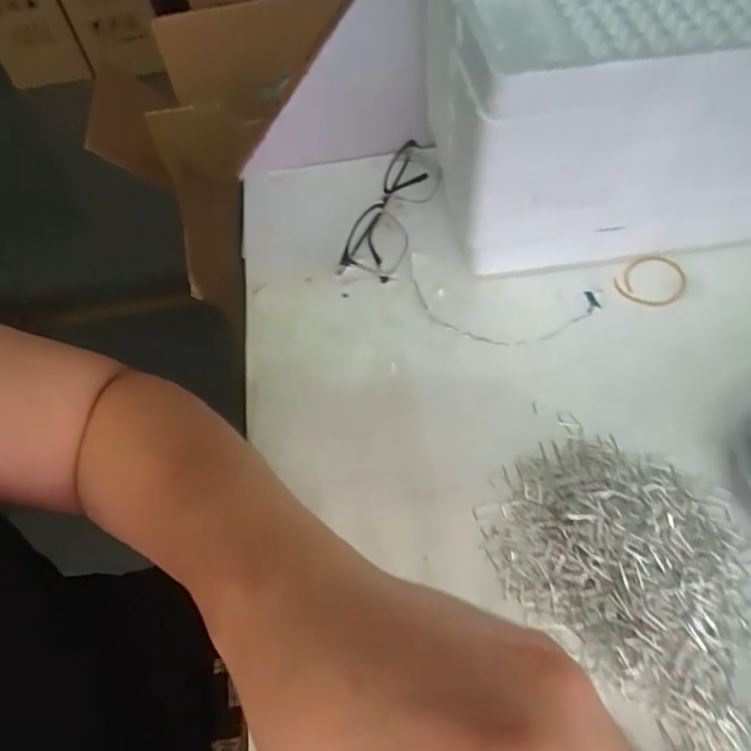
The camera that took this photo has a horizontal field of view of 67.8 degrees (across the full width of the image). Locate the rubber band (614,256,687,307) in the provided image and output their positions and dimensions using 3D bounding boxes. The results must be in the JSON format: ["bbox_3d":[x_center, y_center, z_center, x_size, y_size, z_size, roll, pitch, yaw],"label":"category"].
[{"bbox_3d":[0.193,-0.065,0.392,0.047,0.009,0.042,-10,56,10],"label":"rubber band"}]

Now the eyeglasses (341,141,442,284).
[{"bbox_3d":[0.018,-0.132,0.434,0.051,0.027,0.138,11,58,12],"label":"eyeglasses"}]

